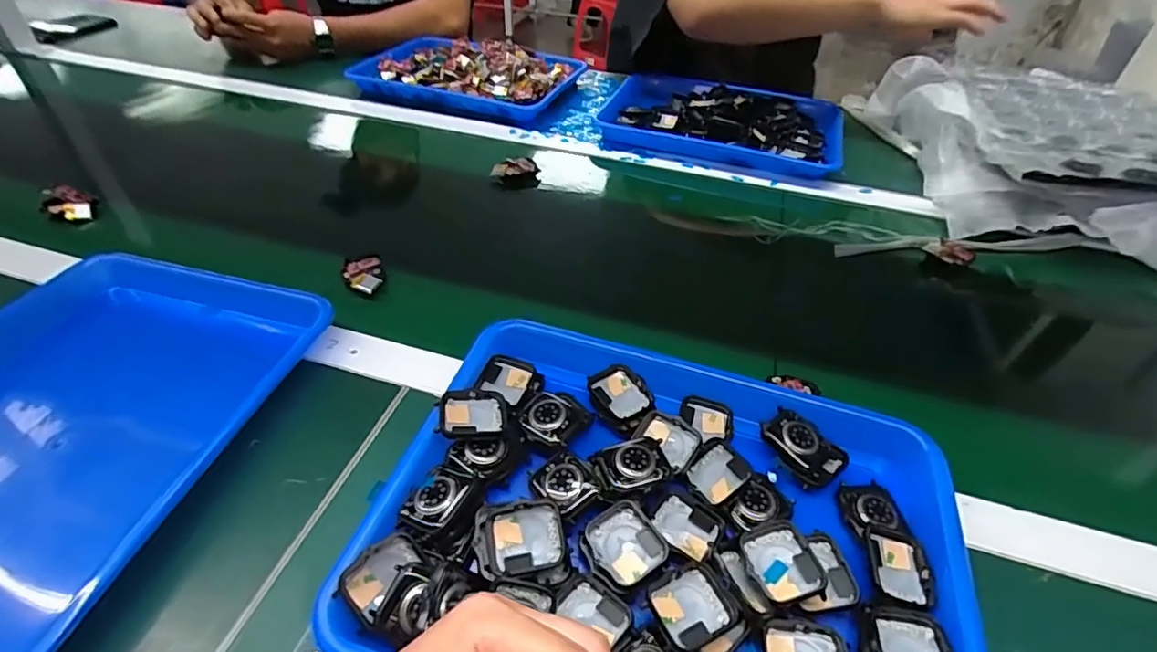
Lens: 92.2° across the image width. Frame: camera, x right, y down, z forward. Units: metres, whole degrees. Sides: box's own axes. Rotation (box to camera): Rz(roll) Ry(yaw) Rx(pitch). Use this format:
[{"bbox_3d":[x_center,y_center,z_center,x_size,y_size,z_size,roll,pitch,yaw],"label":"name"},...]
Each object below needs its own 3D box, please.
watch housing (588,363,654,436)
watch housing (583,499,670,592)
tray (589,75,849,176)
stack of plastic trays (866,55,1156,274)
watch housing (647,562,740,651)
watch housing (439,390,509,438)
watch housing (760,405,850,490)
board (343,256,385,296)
[{"bbox_3d":[0.031,0.050,0.394,0.040,0.013,0.046,-29,52,-31],"label":"watch housing"},{"bbox_3d":[0.025,0.125,0.316,0.038,0.014,0.044,-26,50,-28],"label":"watch housing"},{"bbox_3d":[0.199,-0.295,0.786,0.326,0.046,0.203,16,44,13],"label":"tray"},{"bbox_3d":[0.572,-0.226,0.688,0.333,0.096,0.433,14,44,11],"label":"stack of plastic trays"},{"bbox_3d":[0.060,0.147,0.292,0.043,0.011,0.035,-20,48,-24],"label":"watch housing"},{"bbox_3d":[-0.068,0.056,0.363,0.042,0.010,0.033,-4,43,-8],"label":"watch housing"},{"bbox_3d":[0.149,0.079,0.370,0.040,0.012,0.052,-27,50,-29],"label":"watch housing"},{"bbox_3d":[-0.201,-0.046,0.526,0.033,0.014,0.050,-15,46,-19],"label":"board"}]

